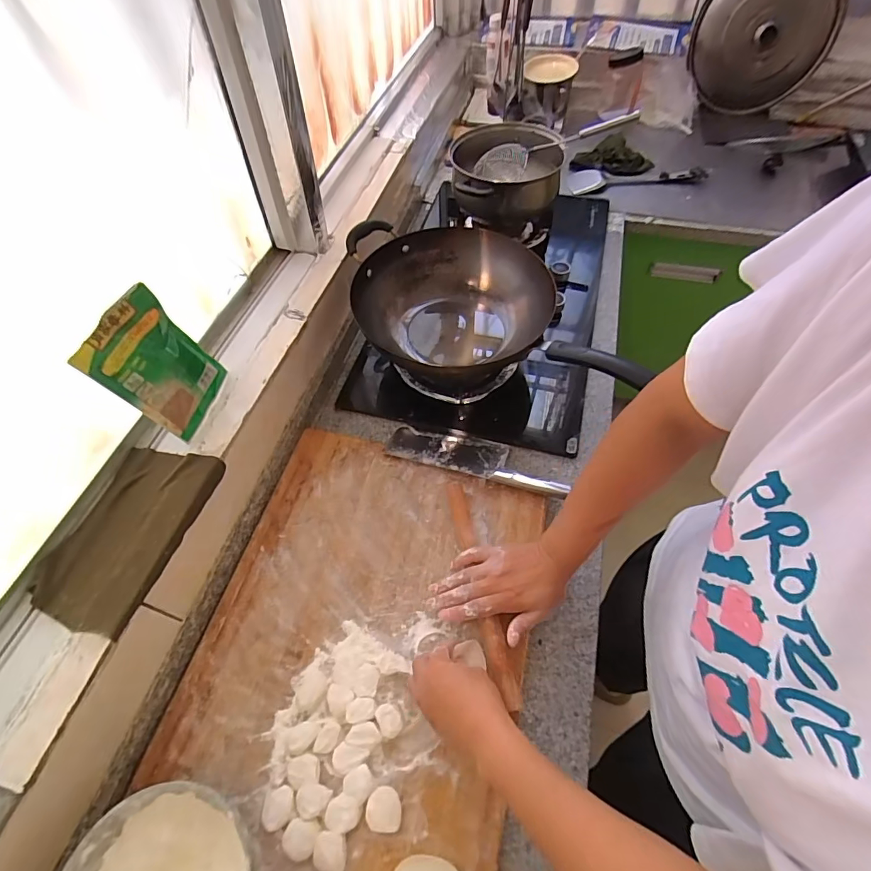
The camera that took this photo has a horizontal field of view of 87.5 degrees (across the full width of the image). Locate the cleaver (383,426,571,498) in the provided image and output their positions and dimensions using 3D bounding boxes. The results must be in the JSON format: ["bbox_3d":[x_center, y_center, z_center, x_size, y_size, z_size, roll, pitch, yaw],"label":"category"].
[{"bbox_3d":[0.063,0.037,0.706,0.274,0.024,0.084,13,35,13],"label":"cleaver"}]

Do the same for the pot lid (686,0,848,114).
[{"bbox_3d":[0.846,-1.034,1.170,0.332,0.316,0.047,10,40,11],"label":"pot lid"}]

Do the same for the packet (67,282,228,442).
[{"bbox_3d":[-0.331,-0.084,0.551,0.015,0.153,0.117,-1,57,26],"label":"packet"}]

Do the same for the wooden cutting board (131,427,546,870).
[{"bbox_3d":[-0.098,0.276,0.556,0.384,0.042,0.570,11,59,10],"label":"wooden cutting board"}]

